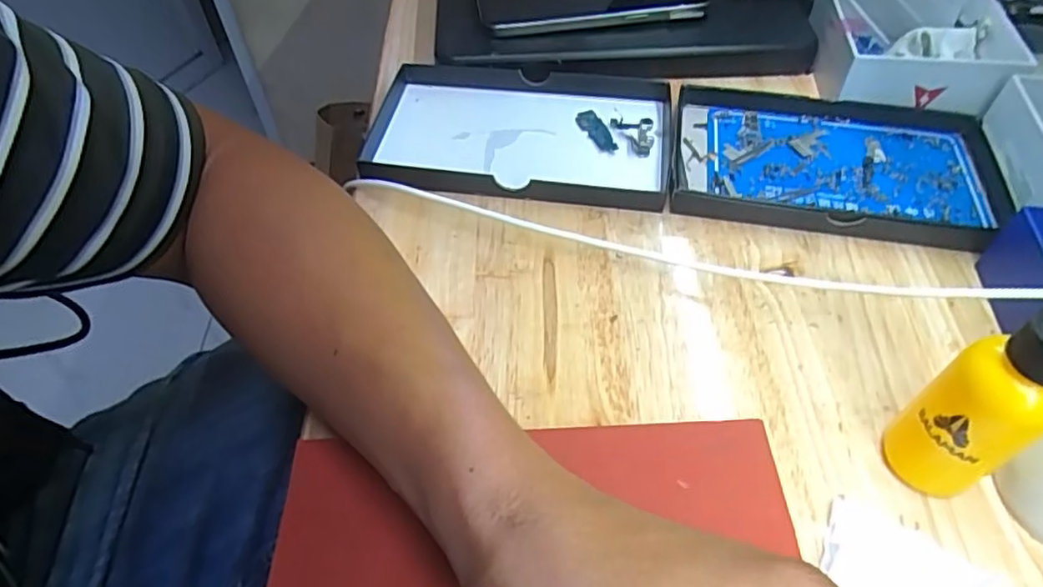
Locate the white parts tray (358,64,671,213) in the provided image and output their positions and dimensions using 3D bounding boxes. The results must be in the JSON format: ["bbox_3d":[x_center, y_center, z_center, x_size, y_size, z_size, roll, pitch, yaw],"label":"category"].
[{"bbox_3d":[-0.003,-0.097,0.389,0.178,0.021,0.111,7,52,6],"label":"white parts tray"}]

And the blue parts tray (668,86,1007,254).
[{"bbox_3d":[0.178,-0.075,0.367,0.175,0.015,0.106,9,53,8],"label":"blue parts tray"}]

